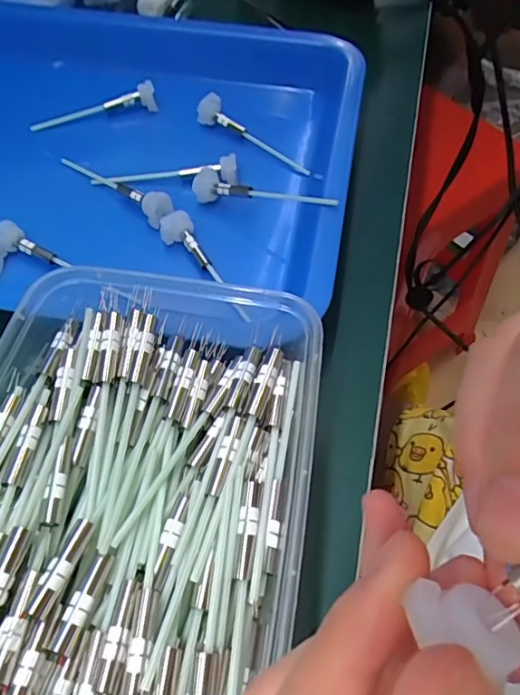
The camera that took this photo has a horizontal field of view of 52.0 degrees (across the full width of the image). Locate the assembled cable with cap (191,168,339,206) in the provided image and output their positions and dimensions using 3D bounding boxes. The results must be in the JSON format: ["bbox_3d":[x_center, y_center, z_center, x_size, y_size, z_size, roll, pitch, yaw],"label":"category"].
[{"bbox_3d":[0.002,-0.085,0.294,0.091,0.010,0.016,16,57,27],"label":"assembled cable with cap"}]

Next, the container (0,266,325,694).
[{"bbox_3d":[-0.047,0.056,0.181,0.116,0.048,0.167,9,57,5],"label":"container"}]

